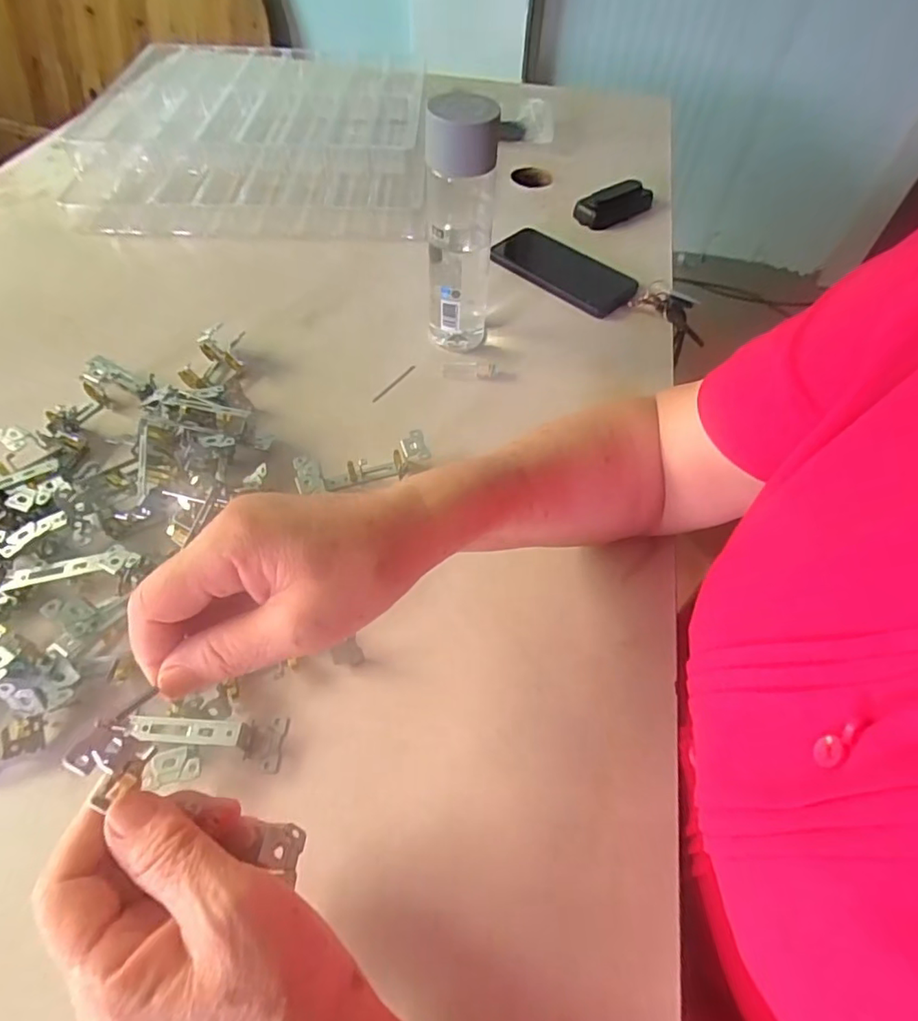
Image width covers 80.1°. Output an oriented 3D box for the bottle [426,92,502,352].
[{"bbox_3d":[0.002,-0.242,0.481,0.055,0.205,0.067,4,55,0],"label":"bottle"}]

